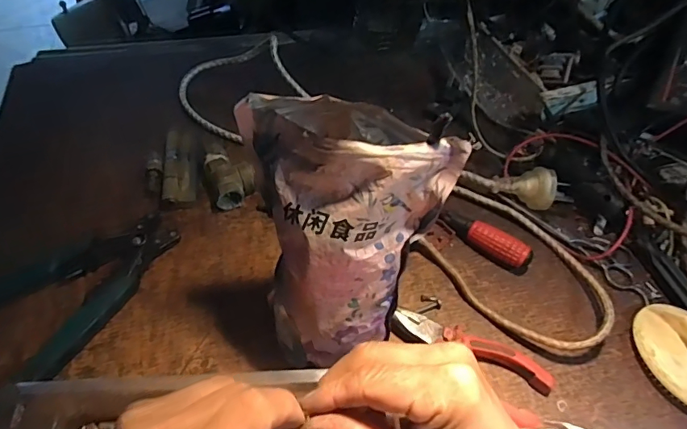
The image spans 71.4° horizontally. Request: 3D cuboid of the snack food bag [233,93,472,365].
[{"bbox_3d":[0.002,0.018,0.322,0.107,0.181,0.104,-13,53,-12],"label":"snack food bag"}]

